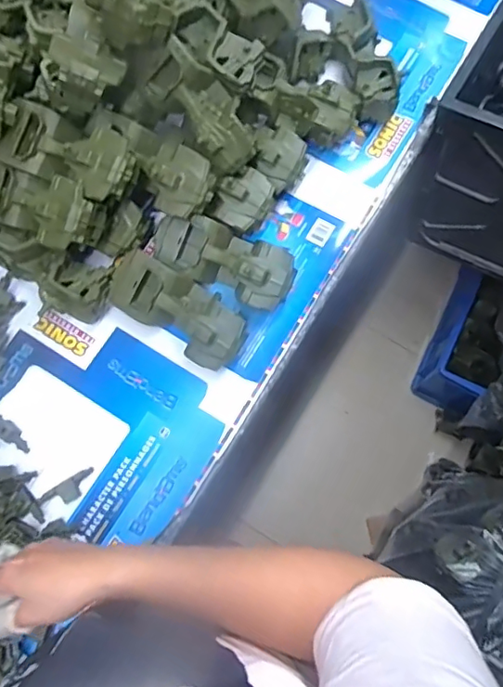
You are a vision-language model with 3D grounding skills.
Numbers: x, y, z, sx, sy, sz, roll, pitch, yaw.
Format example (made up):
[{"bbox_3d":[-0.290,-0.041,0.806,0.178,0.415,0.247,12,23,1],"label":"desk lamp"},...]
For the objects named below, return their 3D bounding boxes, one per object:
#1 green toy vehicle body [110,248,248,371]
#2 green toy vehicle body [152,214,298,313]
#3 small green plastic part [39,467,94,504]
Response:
[{"bbox_3d":[-0.086,-0.041,0.665,0.174,0.074,0.081,35,76,9],"label":"green toy vehicle body"},{"bbox_3d":[-0.036,-0.104,0.685,0.183,0.073,0.082,27,75,7],"label":"green toy vehicle body"},{"bbox_3d":[-0.212,0.172,0.632,0.065,0.004,0.026,-31,89,-18],"label":"small green plastic part"}]

